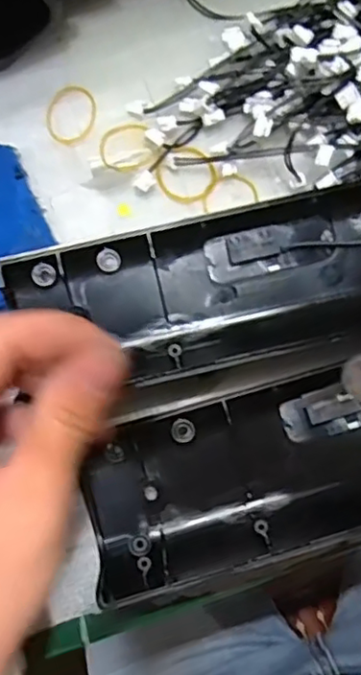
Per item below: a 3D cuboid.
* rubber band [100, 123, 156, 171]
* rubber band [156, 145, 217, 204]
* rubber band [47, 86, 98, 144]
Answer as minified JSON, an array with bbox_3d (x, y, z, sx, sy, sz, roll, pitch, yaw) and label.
[{"bbox_3d":[-0.027,-0.099,0.317,0.028,0.004,0.026,-2,75,1],"label":"rubber band"},{"bbox_3d":[0.003,-0.082,0.313,0.028,0.006,0.030,-1,85,7],"label":"rubber band"},{"bbox_3d":[-0.057,-0.117,0.318,0.025,0.004,0.033,9,76,5],"label":"rubber band"}]

